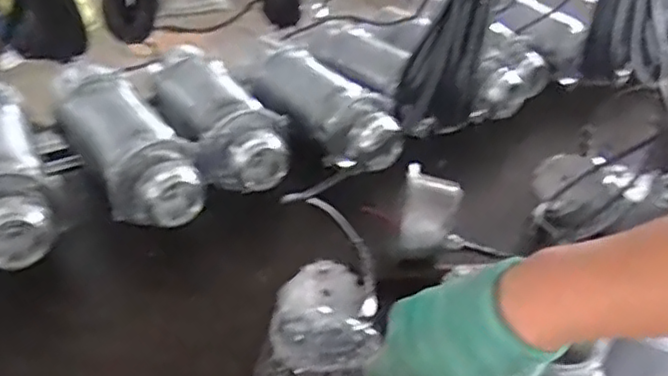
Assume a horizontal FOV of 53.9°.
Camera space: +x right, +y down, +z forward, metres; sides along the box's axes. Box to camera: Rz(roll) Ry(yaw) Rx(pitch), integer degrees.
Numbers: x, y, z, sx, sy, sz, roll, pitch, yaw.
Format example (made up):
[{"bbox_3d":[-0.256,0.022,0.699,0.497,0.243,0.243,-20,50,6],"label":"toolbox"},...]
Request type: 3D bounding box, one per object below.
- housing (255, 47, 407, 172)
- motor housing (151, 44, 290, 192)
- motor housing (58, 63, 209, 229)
[{"bbox_3d":[-0.021,-0.140,1.159,0.119,0.099,0.316,-19,41,-31],"label":"housing"},{"bbox_3d":[-0.202,-0.125,1.129,0.148,0.113,0.354,-14,38,-25],"label":"motor housing"},{"bbox_3d":[-0.333,-0.073,1.039,0.135,0.110,0.367,-18,40,-30],"label":"motor housing"}]

